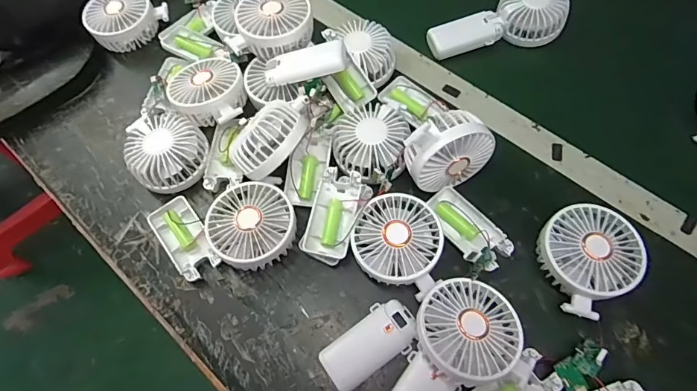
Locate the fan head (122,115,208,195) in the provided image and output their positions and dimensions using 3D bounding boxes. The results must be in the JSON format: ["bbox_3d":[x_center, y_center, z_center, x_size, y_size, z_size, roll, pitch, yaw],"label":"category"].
[{"bbox_3d":[-0.203,-0.046,0.471,0.086,0.052,0.083,-1,65,3],"label":"fan head"}]

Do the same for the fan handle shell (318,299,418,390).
[{"bbox_3d":[0.020,0.138,0.388,0.090,0.019,0.048,-30,67,-10],"label":"fan handle shell"}]

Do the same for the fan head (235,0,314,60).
[{"bbox_3d":[-0.084,-0.202,0.481,0.081,0.030,0.081,-16,65,-4],"label":"fan head"}]

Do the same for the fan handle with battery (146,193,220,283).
[{"bbox_3d":[-0.171,0.046,0.442,0.045,0.022,0.094,-36,68,-13],"label":"fan handle with battery"}]

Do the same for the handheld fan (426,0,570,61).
[{"bbox_3d":[0.195,-0.228,0.557,0.185,0.042,0.081,-17,64,6],"label":"handheld fan"}]

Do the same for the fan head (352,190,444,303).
[{"bbox_3d":[0.045,0.045,0.402,0.083,0.032,0.088,5,65,6],"label":"fan head"}]

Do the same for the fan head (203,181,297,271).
[{"bbox_3d":[-0.097,0.030,0.422,0.082,0.032,0.082,-1,65,3],"label":"fan head"}]

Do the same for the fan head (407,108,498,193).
[{"bbox_3d":[0.100,-0.043,0.418,0.086,0.086,0.045,-25,66,-8],"label":"fan head"}]

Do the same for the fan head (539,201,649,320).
[{"bbox_3d":[0.222,0.058,0.395,0.093,0.045,0.090,-30,67,-10],"label":"fan head"}]

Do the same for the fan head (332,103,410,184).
[{"bbox_3d":[0.026,-0.061,0.447,0.080,0.026,0.085,-1,65,3],"label":"fan head"}]

